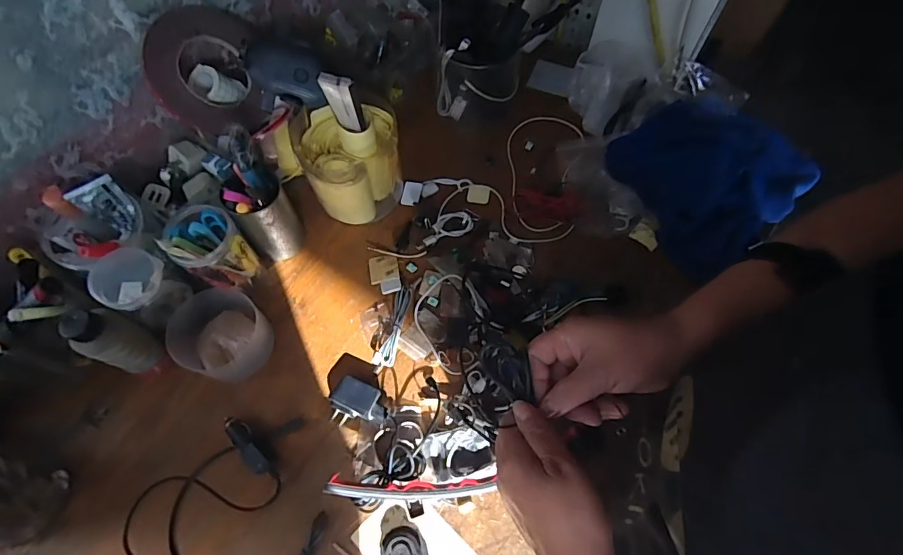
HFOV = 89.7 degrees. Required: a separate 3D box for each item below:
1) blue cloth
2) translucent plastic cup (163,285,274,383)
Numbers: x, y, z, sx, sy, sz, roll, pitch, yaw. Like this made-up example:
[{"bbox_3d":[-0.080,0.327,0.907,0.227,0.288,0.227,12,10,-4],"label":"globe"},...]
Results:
[{"bbox_3d":[0.348,-0.142,0.612,0.237,0.060,0.217,-35,69,-15],"label":"blue cloth"},{"bbox_3d":[-0.263,0.069,0.534,0.099,0.062,0.098,0,64,0],"label":"translucent plastic cup"}]

